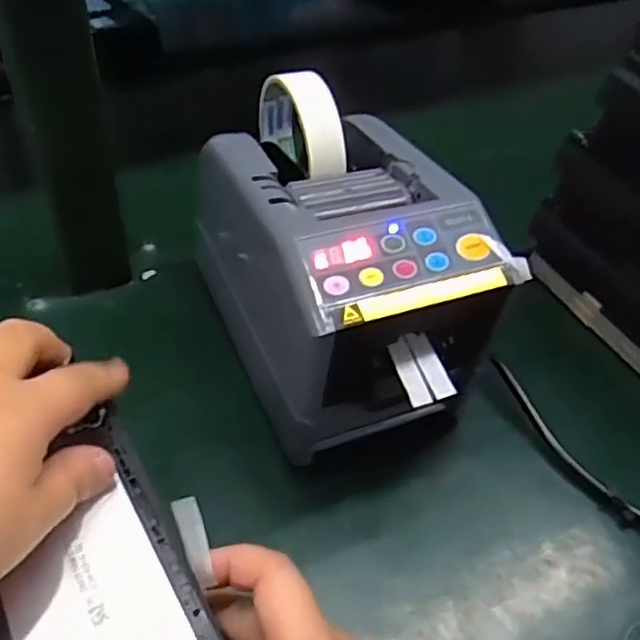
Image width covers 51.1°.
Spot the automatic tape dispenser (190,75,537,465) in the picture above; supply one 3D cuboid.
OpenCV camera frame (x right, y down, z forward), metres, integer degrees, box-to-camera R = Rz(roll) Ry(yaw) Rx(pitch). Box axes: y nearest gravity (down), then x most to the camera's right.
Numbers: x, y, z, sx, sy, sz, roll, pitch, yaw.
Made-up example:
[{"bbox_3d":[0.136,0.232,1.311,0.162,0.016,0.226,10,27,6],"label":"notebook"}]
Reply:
[{"bbox_3d":[0.007,-0.026,0.375,0.118,0.152,0.207,-18,48,-22],"label":"automatic tape dispenser"}]

